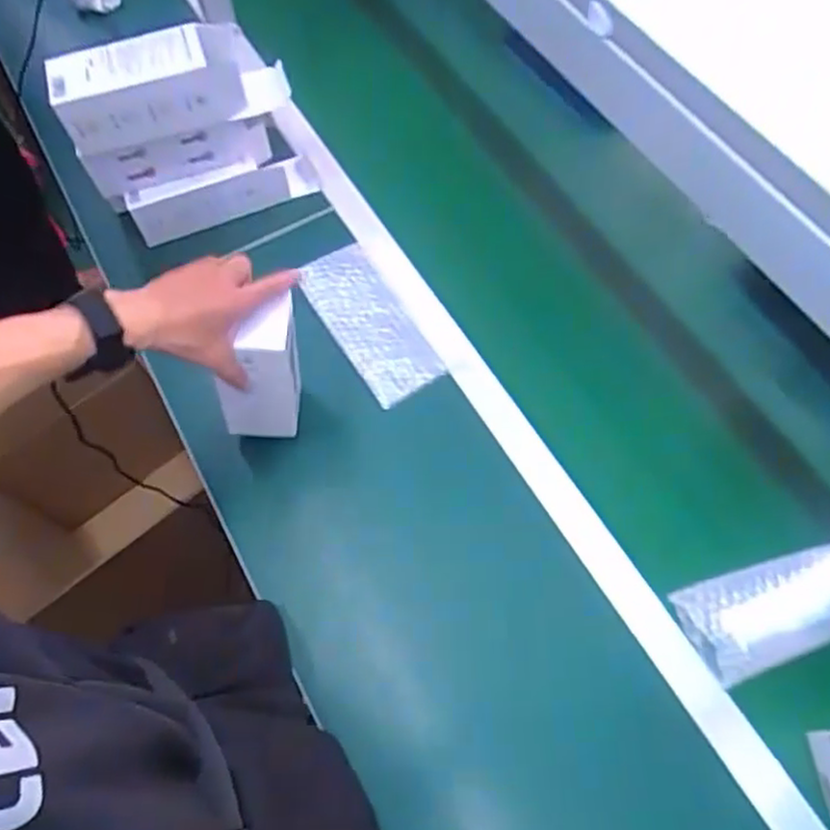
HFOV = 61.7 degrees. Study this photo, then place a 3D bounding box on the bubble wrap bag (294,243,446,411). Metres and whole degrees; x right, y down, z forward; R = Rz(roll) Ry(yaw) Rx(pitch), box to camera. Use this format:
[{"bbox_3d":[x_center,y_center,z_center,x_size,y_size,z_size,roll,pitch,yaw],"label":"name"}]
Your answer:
[{"bbox_3d":[-0.053,-0.109,0.813,0.090,0.016,0.207,-29,66,-12],"label":"bubble wrap bag"}]

